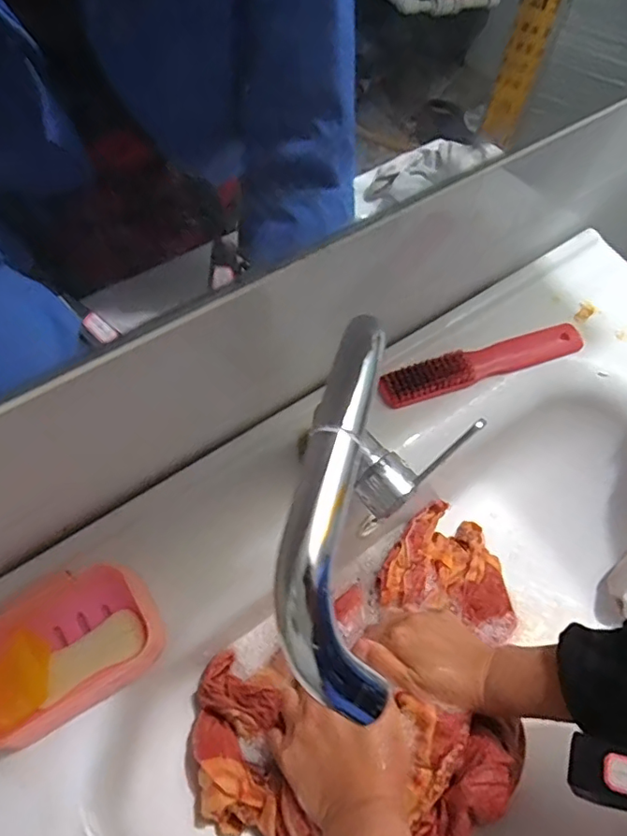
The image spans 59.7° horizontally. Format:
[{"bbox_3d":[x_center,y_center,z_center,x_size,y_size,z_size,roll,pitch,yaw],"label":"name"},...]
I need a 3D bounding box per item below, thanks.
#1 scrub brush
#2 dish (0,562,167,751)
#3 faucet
[{"bbox_3d":[0.163,-0.053,0.519,0.211,0.022,0.032,-17,62,-12],"label":"scrub brush"},{"bbox_3d":[-0.174,0.158,0.379,0.122,0.025,0.089,-30,66,-18],"label":"dish"},{"bbox_3d":[0.023,0.058,0.306,0.061,0.179,0.183,17,61,7],"label":"faucet"}]

